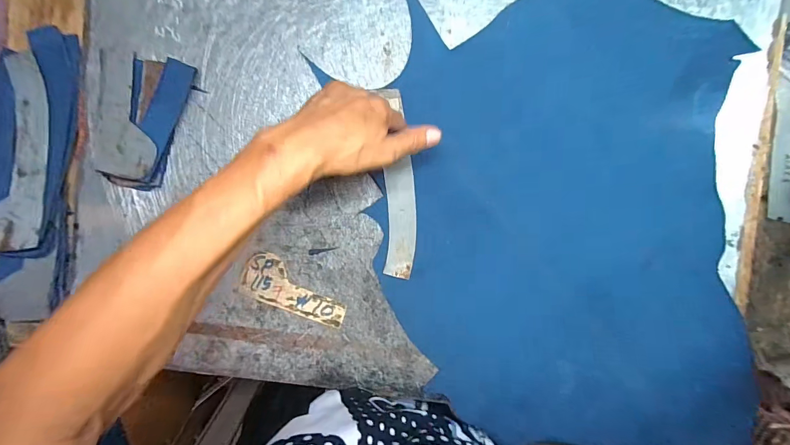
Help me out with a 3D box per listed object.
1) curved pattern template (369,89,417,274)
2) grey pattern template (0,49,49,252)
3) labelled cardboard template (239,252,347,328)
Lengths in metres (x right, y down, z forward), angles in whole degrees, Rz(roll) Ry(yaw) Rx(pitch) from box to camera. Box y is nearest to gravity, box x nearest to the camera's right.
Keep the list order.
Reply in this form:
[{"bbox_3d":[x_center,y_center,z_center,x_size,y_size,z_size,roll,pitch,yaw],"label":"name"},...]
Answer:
[{"bbox_3d":[0.005,-0.042,0.420,0.036,0.007,0.208,-2,94,0],"label":"curved pattern template"},{"bbox_3d":[-0.398,-0.075,0.398,0.049,0.010,0.208,8,88,-24],"label":"grey pattern template"},{"bbox_3d":[-0.116,0.078,0.435,0.125,0.004,0.053,22,94,-2],"label":"labelled cardboard template"}]

